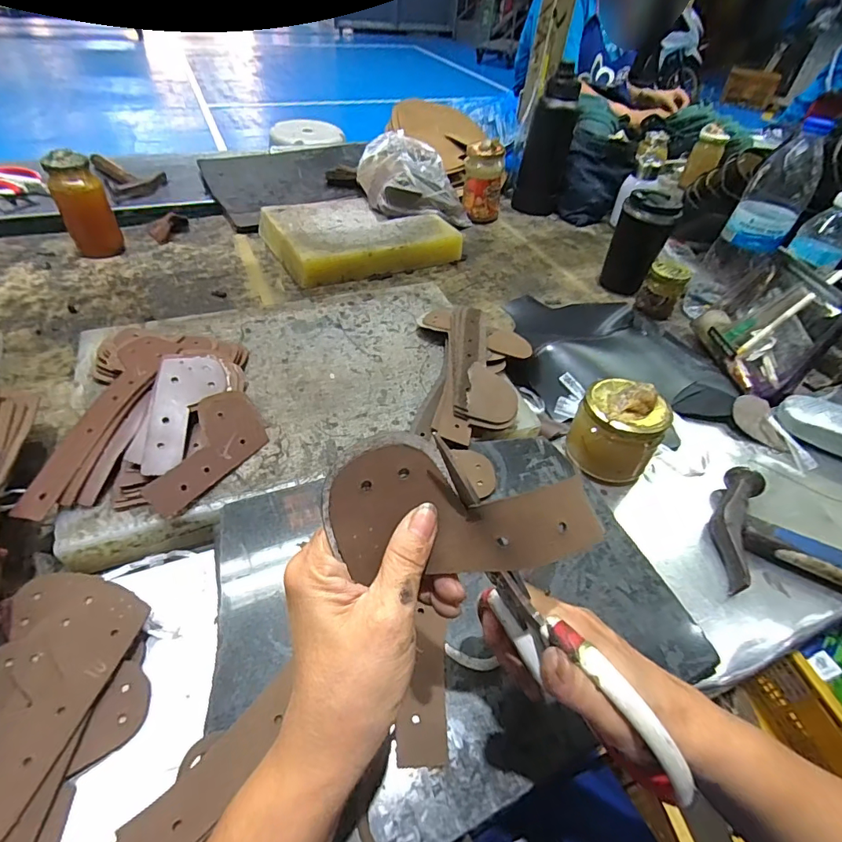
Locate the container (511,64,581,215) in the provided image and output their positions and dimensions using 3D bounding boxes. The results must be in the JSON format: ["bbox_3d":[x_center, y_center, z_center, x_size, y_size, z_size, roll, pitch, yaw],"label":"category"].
[{"bbox_3d":[0.258,-0.564,0.952,0.088,0.237,0.077,2,46,-3],"label":"container"}]

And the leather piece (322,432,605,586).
[{"bbox_3d":[0.019,0.046,0.213,0.118,0.015,0.060,10,88,0],"label":"leather piece"}]

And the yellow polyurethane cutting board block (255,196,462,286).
[{"bbox_3d":[-0.111,-0.332,0.817,0.293,0.050,0.233,-22,52,-24],"label":"yellow polyurethane cutting board block"}]

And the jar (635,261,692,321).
[{"bbox_3d":[0.374,-0.203,0.725,0.056,0.082,0.051,26,49,19],"label":"jar"}]

